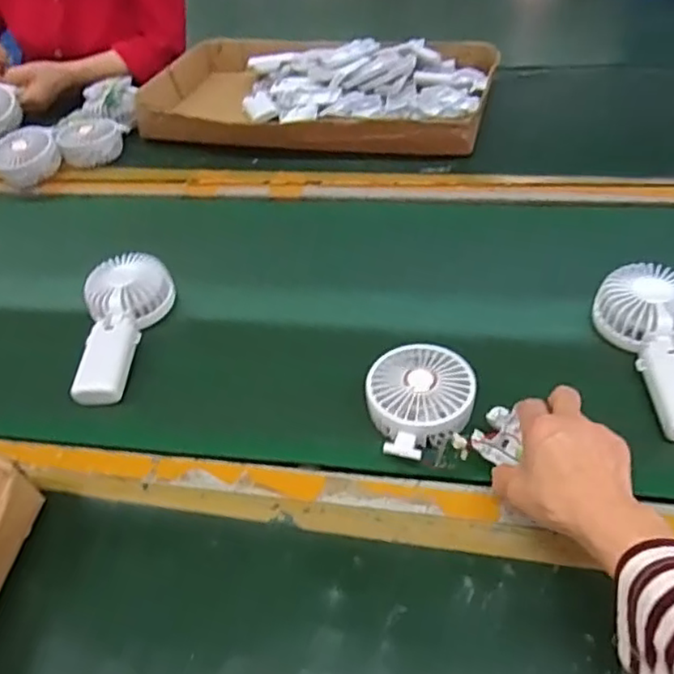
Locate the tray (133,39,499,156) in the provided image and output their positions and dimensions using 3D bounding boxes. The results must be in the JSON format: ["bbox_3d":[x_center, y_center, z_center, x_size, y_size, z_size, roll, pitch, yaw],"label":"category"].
[{"bbox_3d":[-0.024,-0.396,1.017,0.527,0.080,0.359,8,44,13],"label":"tray"}]

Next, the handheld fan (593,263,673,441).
[{"bbox_3d":[0.274,0.011,0.551,0.083,0.051,0.176,6,43,11],"label":"handheld fan"}]

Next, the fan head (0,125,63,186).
[{"bbox_3d":[-0.442,-0.255,0.909,0.094,0.059,0.074,-24,46,-20],"label":"fan head"}]

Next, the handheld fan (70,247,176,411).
[{"bbox_3d":[-0.210,-0.015,0.625,0.082,0.039,0.169,-6,42,-2],"label":"handheld fan"}]

